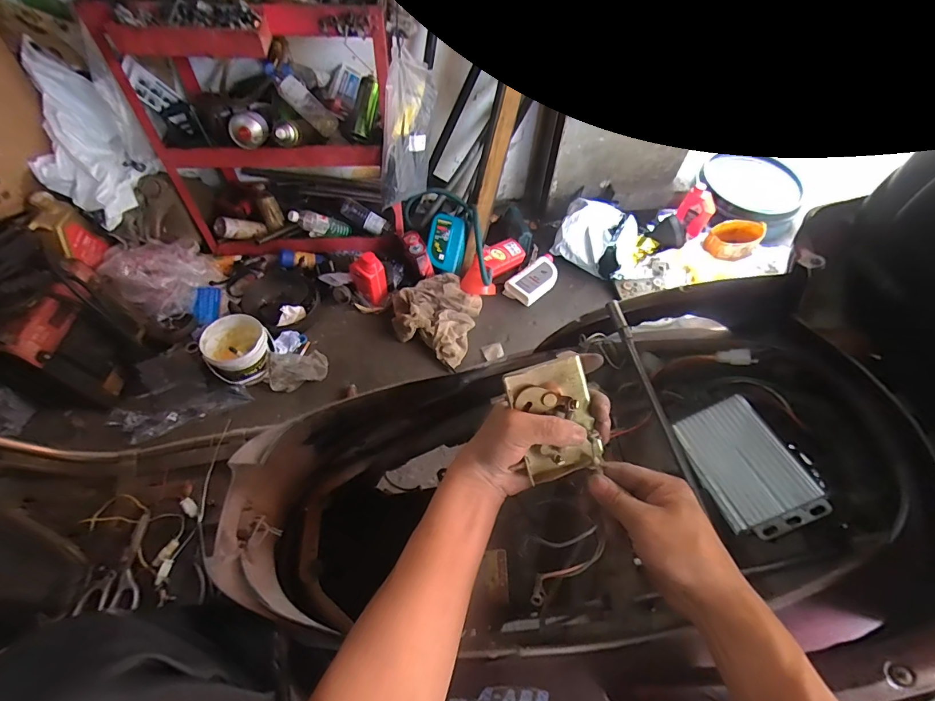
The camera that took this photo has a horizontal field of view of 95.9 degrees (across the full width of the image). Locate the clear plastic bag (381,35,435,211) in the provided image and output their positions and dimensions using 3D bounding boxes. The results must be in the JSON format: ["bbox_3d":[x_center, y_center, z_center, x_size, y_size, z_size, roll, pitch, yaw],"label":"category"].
[{"bbox_3d":[-0.168,-0.601,1.173,0.077,0.386,0.149,20,36,12],"label":"clear plastic bag"}]

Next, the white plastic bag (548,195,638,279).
[{"bbox_3d":[0.505,-0.435,1.594,0.301,0.138,0.290,23,57,14],"label":"white plastic bag"}]

